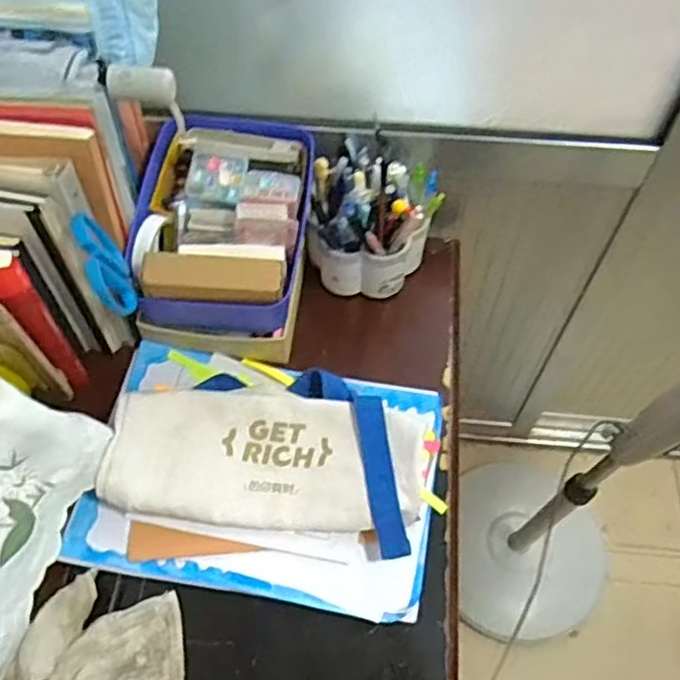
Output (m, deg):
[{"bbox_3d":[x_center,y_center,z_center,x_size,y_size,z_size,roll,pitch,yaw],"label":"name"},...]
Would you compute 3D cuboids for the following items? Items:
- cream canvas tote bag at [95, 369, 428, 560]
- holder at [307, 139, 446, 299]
[{"bbox_3d":[-0.073,0.114,0.719,0.318,0.065,0.183,8,59,5],"label":"cream canvas tote bag"},{"bbox_3d":[0.034,-0.138,0.842,0.142,0.158,0.129,22,62,13],"label":"holder"}]

